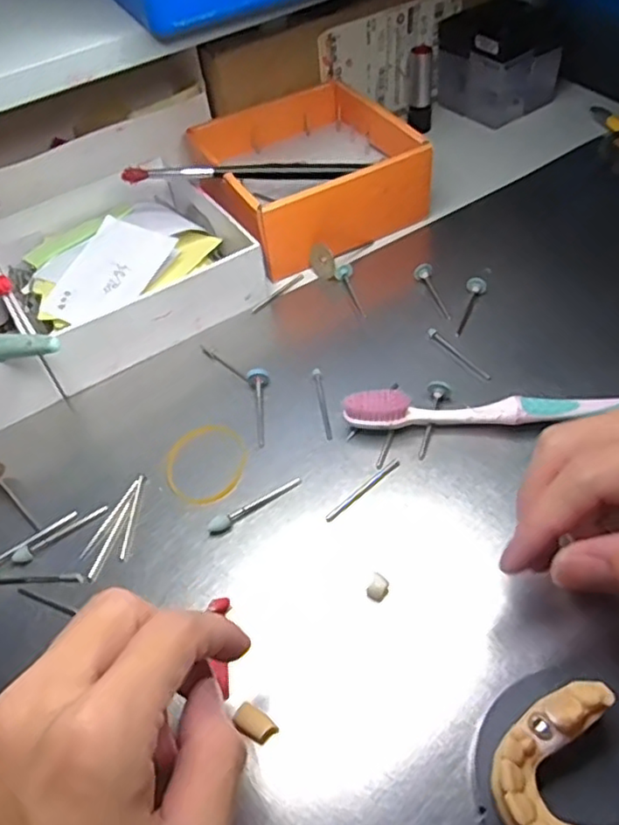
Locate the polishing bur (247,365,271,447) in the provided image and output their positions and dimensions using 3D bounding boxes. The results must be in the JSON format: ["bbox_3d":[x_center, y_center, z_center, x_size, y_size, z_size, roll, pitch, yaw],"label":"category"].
[{"bbox_3d":[-0.025,-0.002,0.328,0.012,0.010,0.044,-5,62,2],"label":"polishing bur"}]

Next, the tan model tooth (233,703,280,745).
[{"bbox_3d":[-0.019,0.112,0.232,0.015,0.005,0.009,25,57,25],"label":"tan model tooth"}]

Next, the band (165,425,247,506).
[{"bbox_3d":[-0.049,0.023,0.309,0.042,0.004,0.043,-3,49,4],"label":"band"}]

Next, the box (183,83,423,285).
[{"bbox_3d":[-0.003,-0.158,0.428,0.131,0.051,0.132,-19,50,-9],"label":"box"}]

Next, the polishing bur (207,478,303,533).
[{"bbox_3d":[-0.024,0.041,0.291,0.047,0.005,0.006,-31,53,-19],"label":"polishing bur"}]

